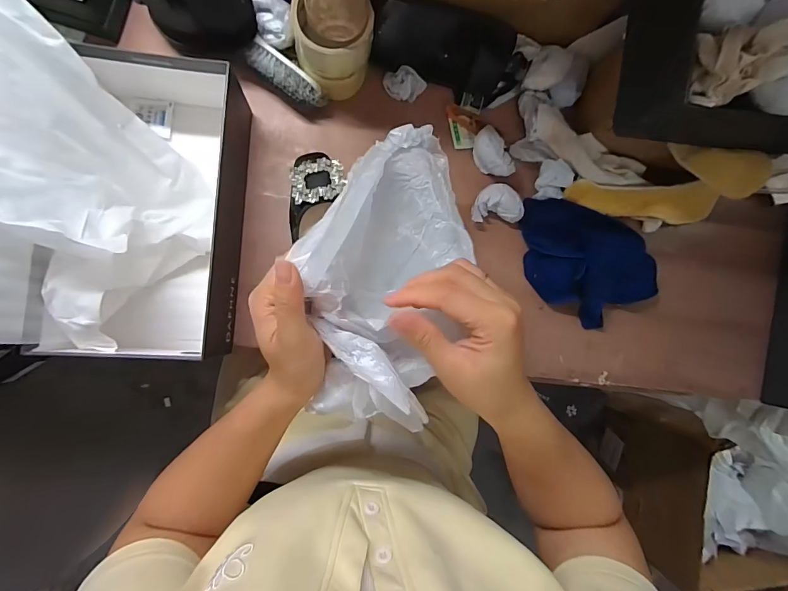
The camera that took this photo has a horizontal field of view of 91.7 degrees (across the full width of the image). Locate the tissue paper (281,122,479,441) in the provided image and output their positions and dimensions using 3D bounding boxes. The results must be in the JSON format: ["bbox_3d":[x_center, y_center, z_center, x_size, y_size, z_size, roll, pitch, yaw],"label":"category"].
[{"bbox_3d":[0.000,-0.037,0.337,0.120,0.093,0.264,23,50,-5],"label":"tissue paper"}]

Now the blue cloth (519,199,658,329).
[{"bbox_3d":[0.240,-0.040,0.482,0.189,0.042,0.117,33,84,-4],"label":"blue cloth"}]

